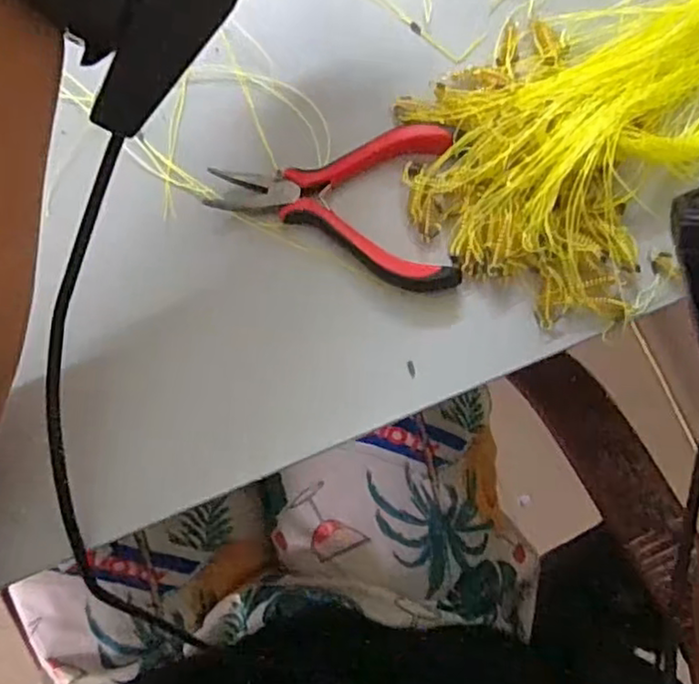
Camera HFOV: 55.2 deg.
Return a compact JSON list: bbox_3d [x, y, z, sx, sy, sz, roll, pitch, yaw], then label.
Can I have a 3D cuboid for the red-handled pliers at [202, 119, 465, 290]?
[{"bbox_3d":[-0.006,-0.060,0.307,0.108,0.015,0.073,-2,80,-1],"label":"red-handled pliers"}]

